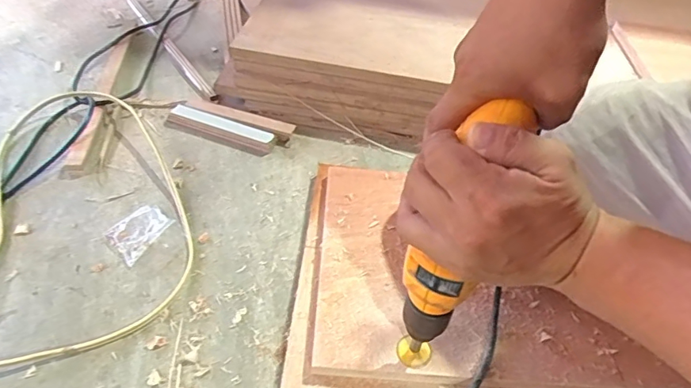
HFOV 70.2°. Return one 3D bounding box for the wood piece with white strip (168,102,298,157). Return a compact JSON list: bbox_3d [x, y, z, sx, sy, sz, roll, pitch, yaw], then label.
[{"bbox_3d":[-0.181,-0.106,0.761,0.189,0.024,0.066,16,46,9],"label":"wood piece with white strip"}]

